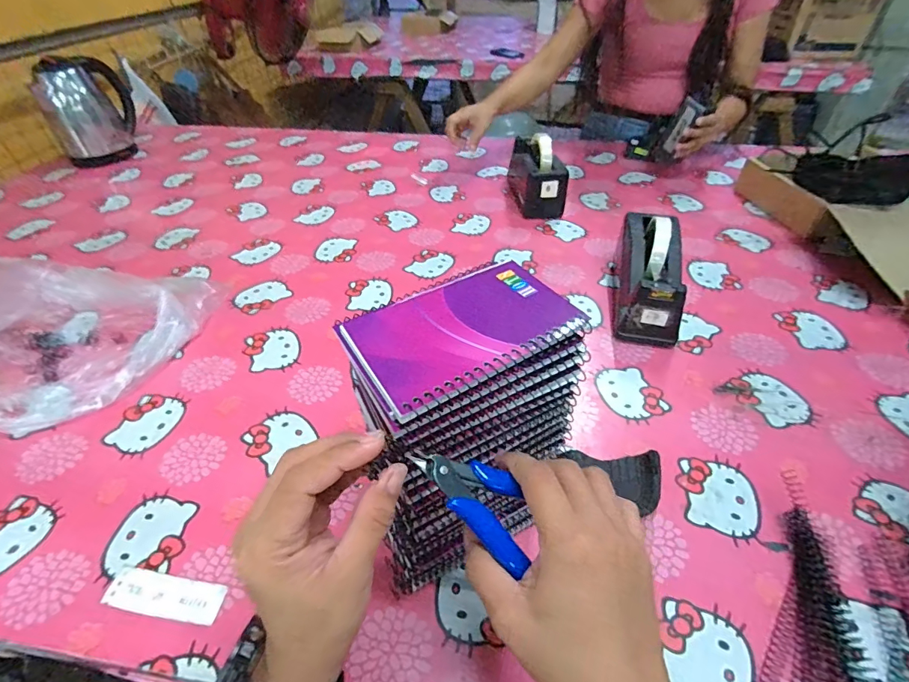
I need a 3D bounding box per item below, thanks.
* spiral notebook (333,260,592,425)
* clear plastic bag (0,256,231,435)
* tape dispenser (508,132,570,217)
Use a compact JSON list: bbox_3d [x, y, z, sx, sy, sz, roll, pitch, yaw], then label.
[{"bbox_3d":[0.004,-0.010,0.269,0.131,0.005,0.084,-24,49,-21],"label":"spiral notebook"},{"bbox_3d":[-0.514,-0.031,0.586,0.266,0.108,0.296,14,47,15],"label":"clear plastic bag"},{"bbox_3d":[0.165,-0.354,0.899,0.080,0.122,0.226,-4,45,-3],"label":"tape dispenser"}]

